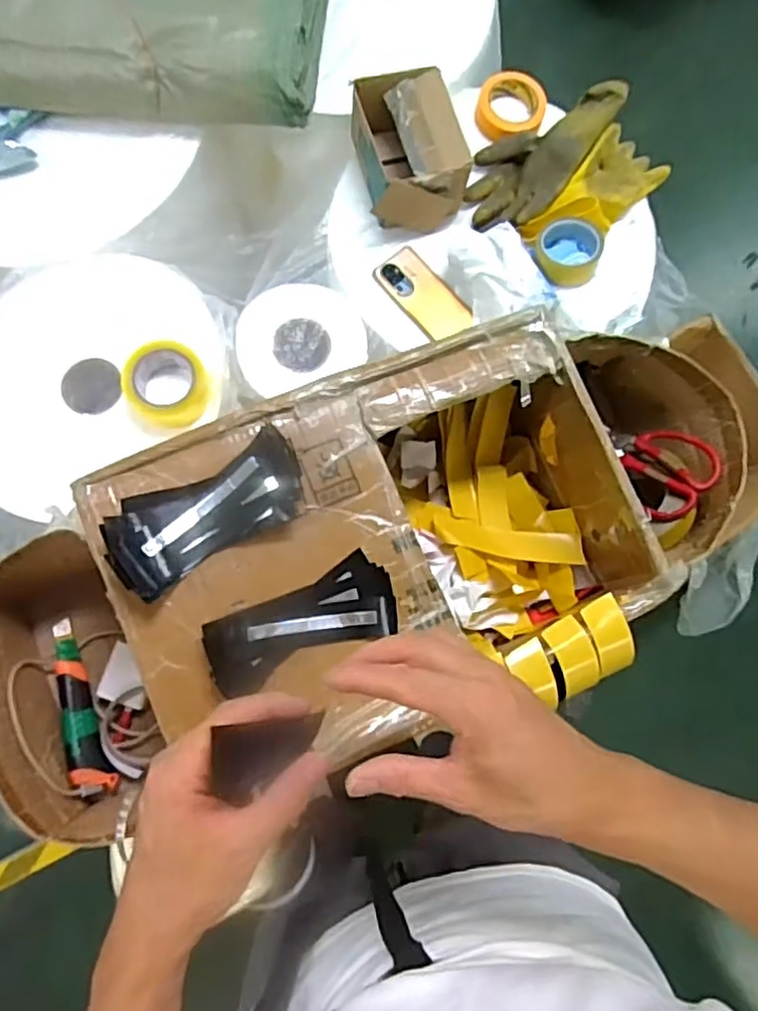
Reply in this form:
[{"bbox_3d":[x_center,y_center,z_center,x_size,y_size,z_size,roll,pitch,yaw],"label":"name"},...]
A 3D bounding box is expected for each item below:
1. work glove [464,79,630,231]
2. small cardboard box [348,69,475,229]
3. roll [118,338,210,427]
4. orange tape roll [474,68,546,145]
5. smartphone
[{"bbox_3d":[0.248,-0.546,1.015,0.133,0.047,0.296,41,79,3],"label":"work glove"},{"bbox_3d":[0.044,-0.514,0.968,0.144,0.093,0.204,-9,81,-6],"label":"small cardboard box"},{"bbox_3d":[-0.289,-0.164,0.906,0.110,0.042,0.107,1,80,-5],"label":"roll"},{"bbox_3d":[0.209,-0.633,1.049,0.107,0.034,0.115,1,80,-5],"label":"orange tape roll"},{"bbox_3d":[0.066,-0.311,0.985,0.078,0.012,0.157,-40,85,-10],"label":"smartphone"}]

